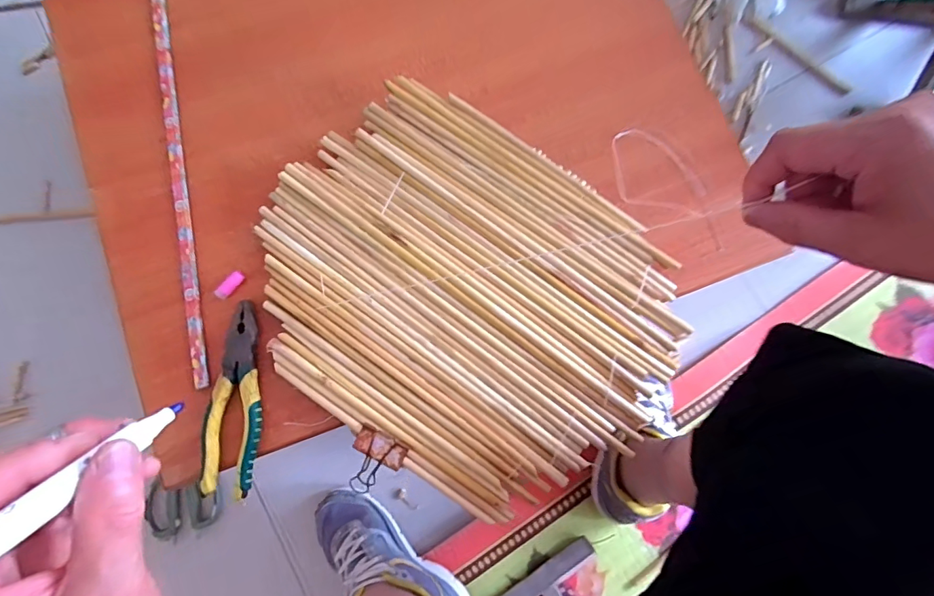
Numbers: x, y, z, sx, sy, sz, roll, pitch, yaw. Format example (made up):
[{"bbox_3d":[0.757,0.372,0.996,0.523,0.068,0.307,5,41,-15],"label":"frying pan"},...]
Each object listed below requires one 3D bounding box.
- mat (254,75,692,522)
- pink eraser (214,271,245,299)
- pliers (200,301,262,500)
[{"bbox_3d":[-0.005,-0.006,0.476,0.419,0.013,0.330,32,82,4],"label":"mat"},{"bbox_3d":[-0.247,-0.013,0.487,0.012,0.010,0.032,34,81,6],"label":"pink eraser"},{"bbox_3d":[-0.228,0.097,0.466,0.048,0.014,0.183,3,79,0],"label":"pliers"}]

